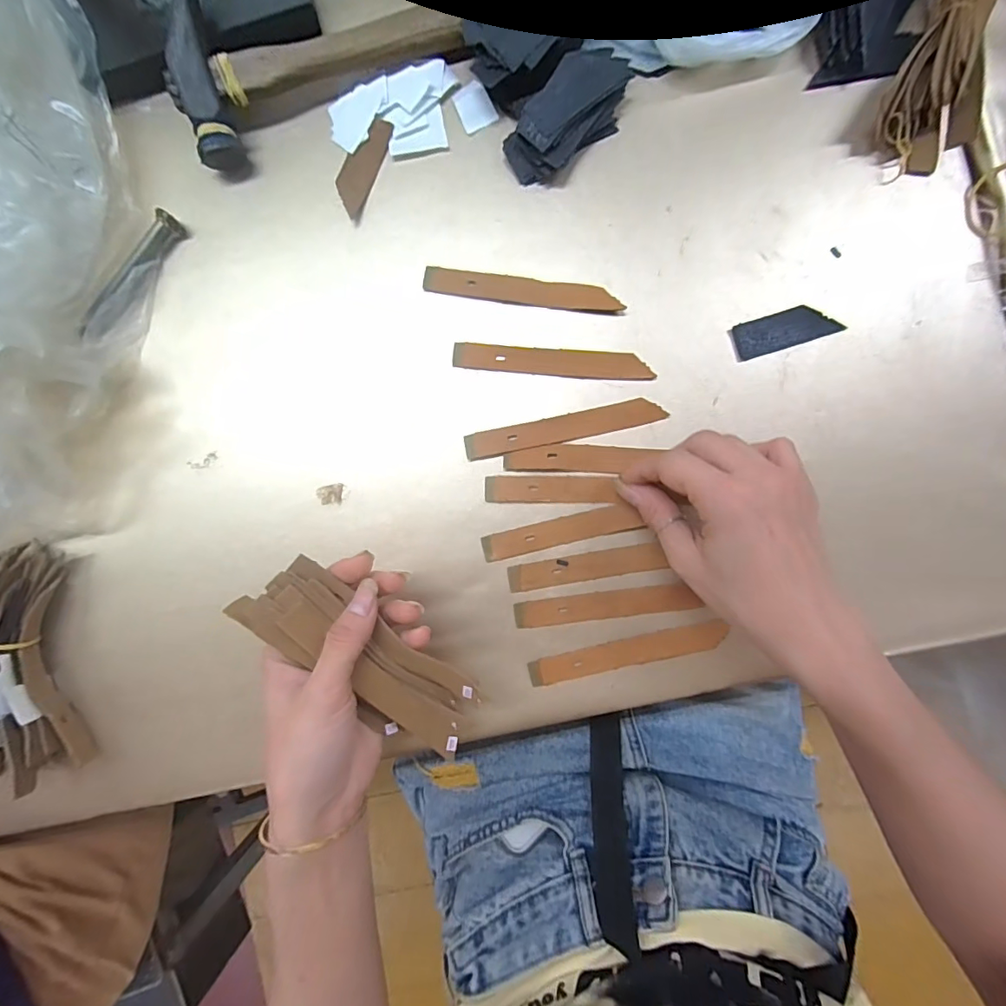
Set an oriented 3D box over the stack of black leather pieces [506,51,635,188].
[{"bbox_3d":[0.040,-0.236,0.301,0.082,0.029,0.041,-41,88,1],"label":"stack of black leather pieces"}]

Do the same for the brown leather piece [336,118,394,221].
[{"bbox_3d":[-0.091,-0.216,0.315,0.022,0.004,0.062,25,90,2],"label":"brown leather piece"}]

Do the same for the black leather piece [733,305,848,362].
[{"bbox_3d":[0.177,-0.109,0.305,0.063,0.004,0.022,-17,89,2],"label":"black leather piece"}]

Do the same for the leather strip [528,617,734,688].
[{"bbox_3d":[0.076,0.094,0.305,0.120,0.004,0.017,-13,89,2],"label":"leather strip"}]

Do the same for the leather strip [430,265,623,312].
[{"bbox_3d":[0.012,-0.135,0.311,0.123,0.004,0.017,8,89,2],"label":"leather strip"}]

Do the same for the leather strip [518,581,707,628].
[{"bbox_3d":[0.062,0.063,0.302,0.109,0.010,0.017,-8,89,2],"label":"leather strip"}]

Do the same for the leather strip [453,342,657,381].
[{"bbox_3d":[0.031,-0.089,0.308,0.123,0.004,0.017,5,89,2],"label":"leather strip"}]

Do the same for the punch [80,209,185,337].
[{"bbox_3d":[-0.240,-0.146,0.316,0.011,0.013,0.092,37,90,2],"label":"punch"}]

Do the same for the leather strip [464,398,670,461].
[{"bbox_3d":[0.038,-0.047,0.308,0.123,0.004,0.017,-12,89,2],"label":"leather strip"}]

